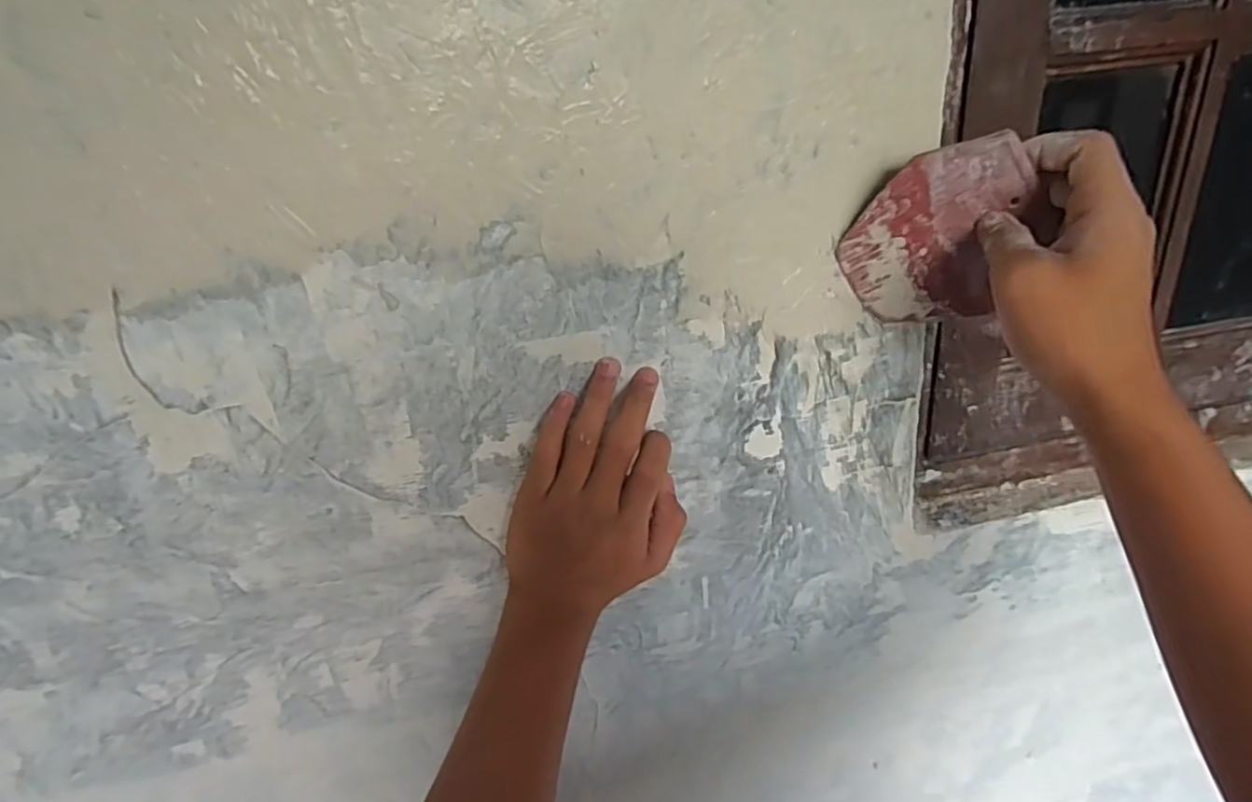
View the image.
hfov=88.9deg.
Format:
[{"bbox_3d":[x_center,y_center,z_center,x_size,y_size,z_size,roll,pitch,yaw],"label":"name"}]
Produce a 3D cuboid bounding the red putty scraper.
[{"bbox_3d":[0.172,-0.088,0.348,0.101,0.094,0.004,-10,33,24],"label":"red putty scraper"}]

